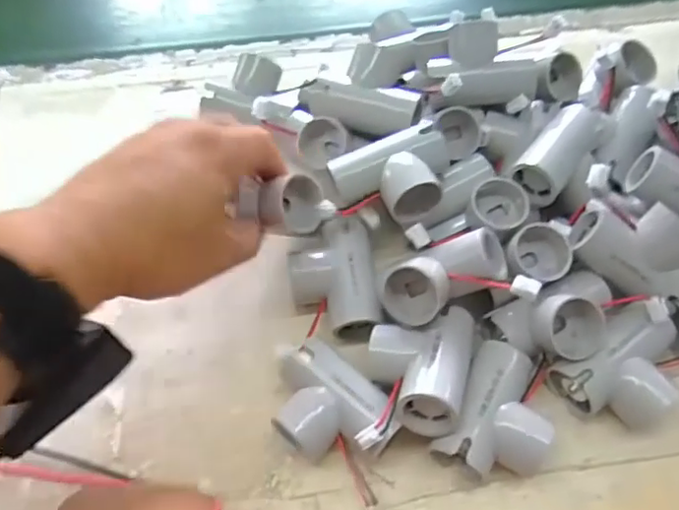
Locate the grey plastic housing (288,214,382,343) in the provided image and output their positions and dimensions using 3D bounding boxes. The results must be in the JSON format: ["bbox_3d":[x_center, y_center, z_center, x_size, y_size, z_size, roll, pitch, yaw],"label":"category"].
[{"bbox_3d":[-0.004,0.018,0.384,0.053,0.036,0.078,-4,61,-3],"label":"grey plastic housing"}]

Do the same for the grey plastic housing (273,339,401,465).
[{"bbox_3d":[-0.009,0.088,0.341,0.081,0.039,0.052,35,66,17],"label":"grey plastic housing"}]

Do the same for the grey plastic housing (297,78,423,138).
[{"bbox_3d":[0.013,-0.101,0.407,0.083,0.025,0.026,13,62,7],"label":"grey plastic housing"}]

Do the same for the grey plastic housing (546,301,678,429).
[{"bbox_3d":[0.169,0.067,0.348,0.073,0.039,0.056,-30,66,-16],"label":"grey plastic housing"}]

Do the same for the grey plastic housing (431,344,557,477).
[{"bbox_3d":[0.093,0.094,0.339,0.055,0.034,0.073,27,64,14],"label":"grey plastic housing"}]

